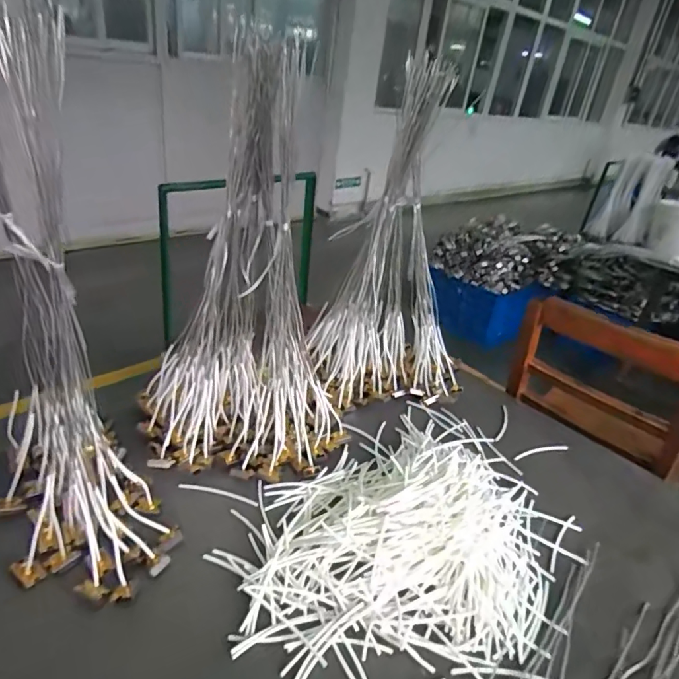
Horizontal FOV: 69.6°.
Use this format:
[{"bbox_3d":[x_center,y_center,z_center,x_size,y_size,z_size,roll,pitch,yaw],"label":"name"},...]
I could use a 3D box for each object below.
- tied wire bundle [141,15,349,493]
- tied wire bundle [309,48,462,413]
[{"bbox_3d":[-0.131,-0.077,0.700,0.298,0.578,0.199,-6,33,-23],"label":"tied wire bundle"},{"bbox_3d":[0.117,-0.142,0.910,0.272,0.527,0.185,-5,32,-21],"label":"tied wire bundle"}]

